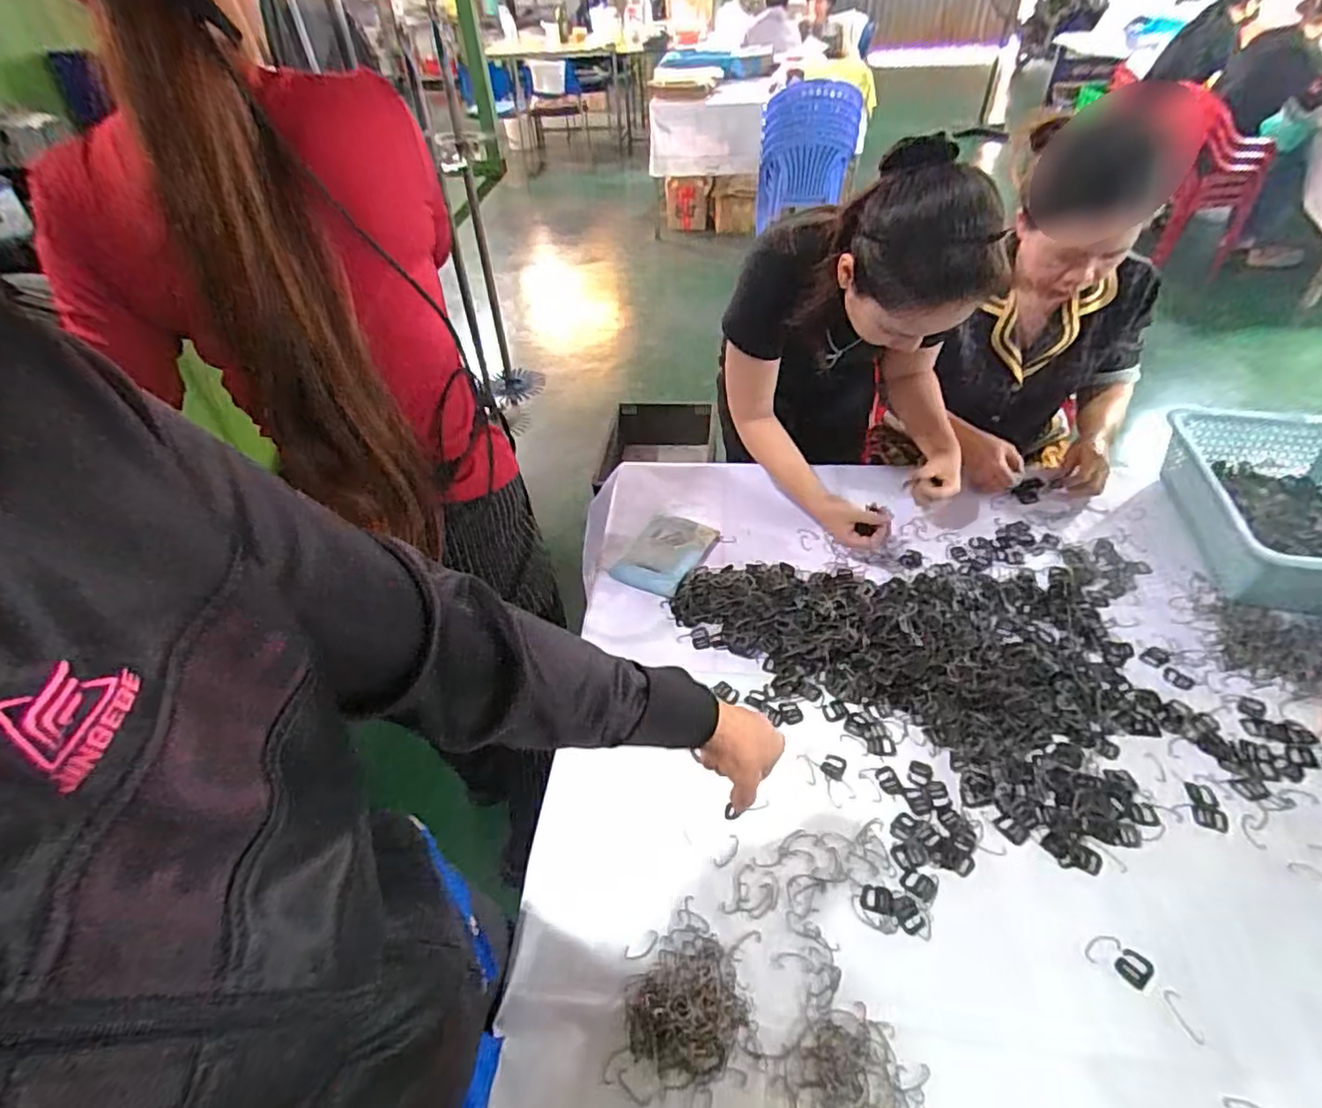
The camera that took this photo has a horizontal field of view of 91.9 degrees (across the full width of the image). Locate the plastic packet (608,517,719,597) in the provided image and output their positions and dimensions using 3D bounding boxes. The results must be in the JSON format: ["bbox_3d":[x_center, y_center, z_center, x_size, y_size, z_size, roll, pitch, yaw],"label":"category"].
[{"bbox_3d":[0.007,0.000,1.031,0.120,0.035,0.151,20,47,22],"label":"plastic packet"}]

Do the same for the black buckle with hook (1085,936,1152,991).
[{"bbox_3d":[0.439,0.389,0.612,0.054,0.004,0.033,22,48,25],"label":"black buckle with hook"}]

